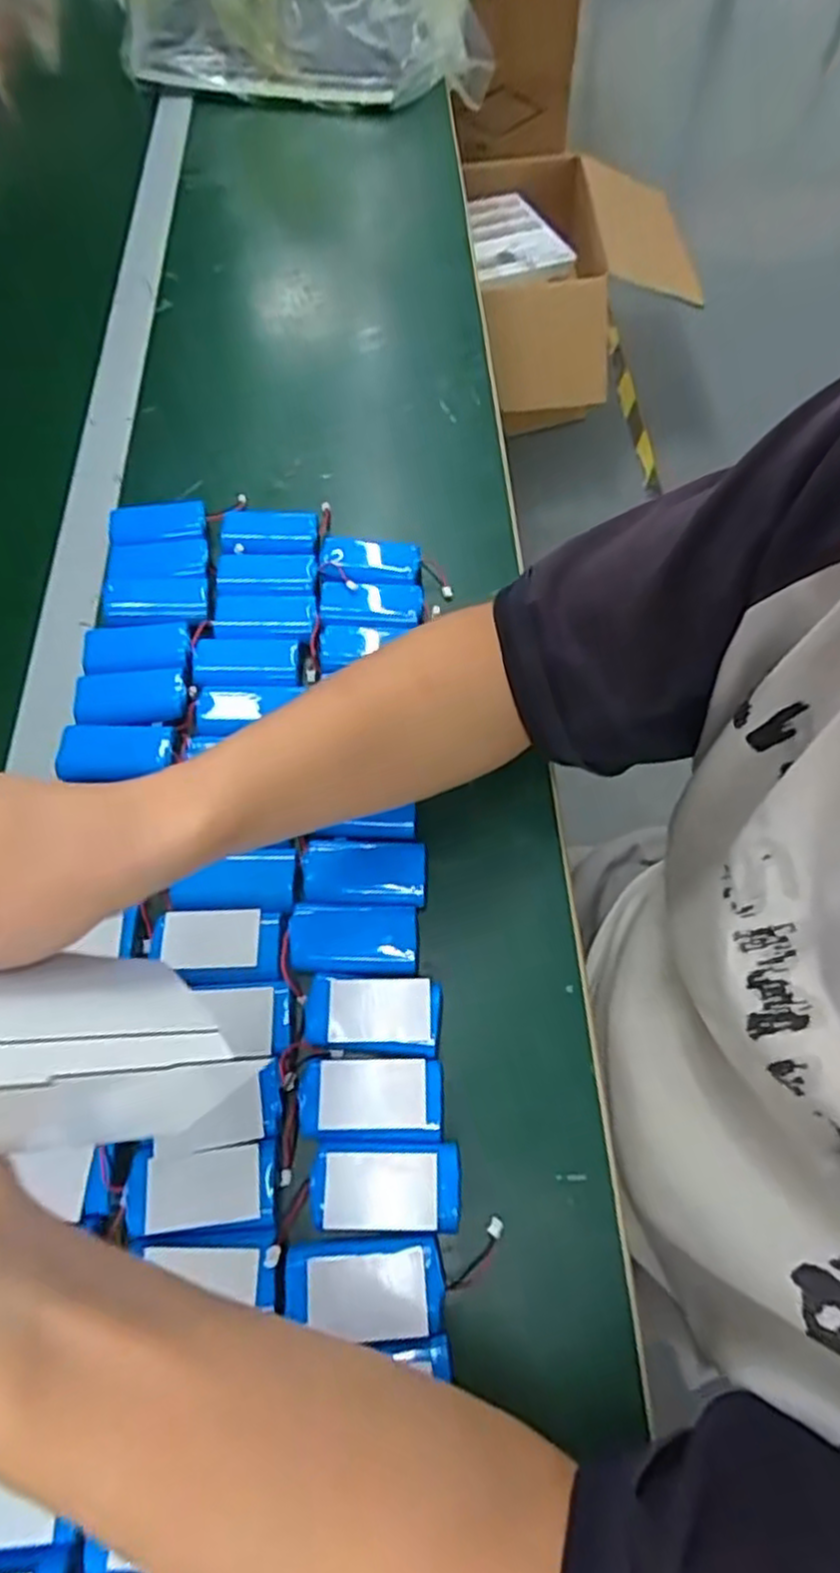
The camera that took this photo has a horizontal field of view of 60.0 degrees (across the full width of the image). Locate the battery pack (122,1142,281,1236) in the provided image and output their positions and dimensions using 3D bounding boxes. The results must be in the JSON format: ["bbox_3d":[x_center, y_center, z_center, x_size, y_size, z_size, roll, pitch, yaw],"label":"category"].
[{"bbox_3d":[-0.099,0.184,0.332,0.065,0.008,0.033,-7,63,0],"label":"battery pack"}]

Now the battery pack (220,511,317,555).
[{"bbox_3d":[-0.107,-0.181,0.521,0.067,0.016,0.034,-3,63,2],"label":"battery pack"}]

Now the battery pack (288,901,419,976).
[{"bbox_3d":[-0.035,0.084,0.396,0.067,0.024,0.037,1,63,4],"label":"battery pack"}]

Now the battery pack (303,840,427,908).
[{"bbox_3d":[-0.030,0.051,0.414,0.067,0.021,0.037,-1,63,3],"label":"battery pack"}]

